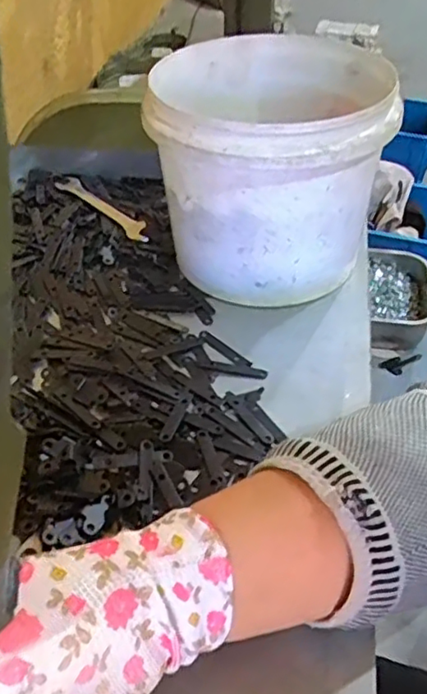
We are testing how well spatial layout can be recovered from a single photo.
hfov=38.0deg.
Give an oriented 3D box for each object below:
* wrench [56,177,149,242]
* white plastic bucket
[{"bbox_3d":[-0.107,-0.137,0.606,0.021,0.006,0.144,-32,53,-30],"label":"wrench"},{"bbox_3d":[0.042,-0.149,0.516,0.172,0.155,0.203,2,44,1],"label":"white plastic bucket"}]

